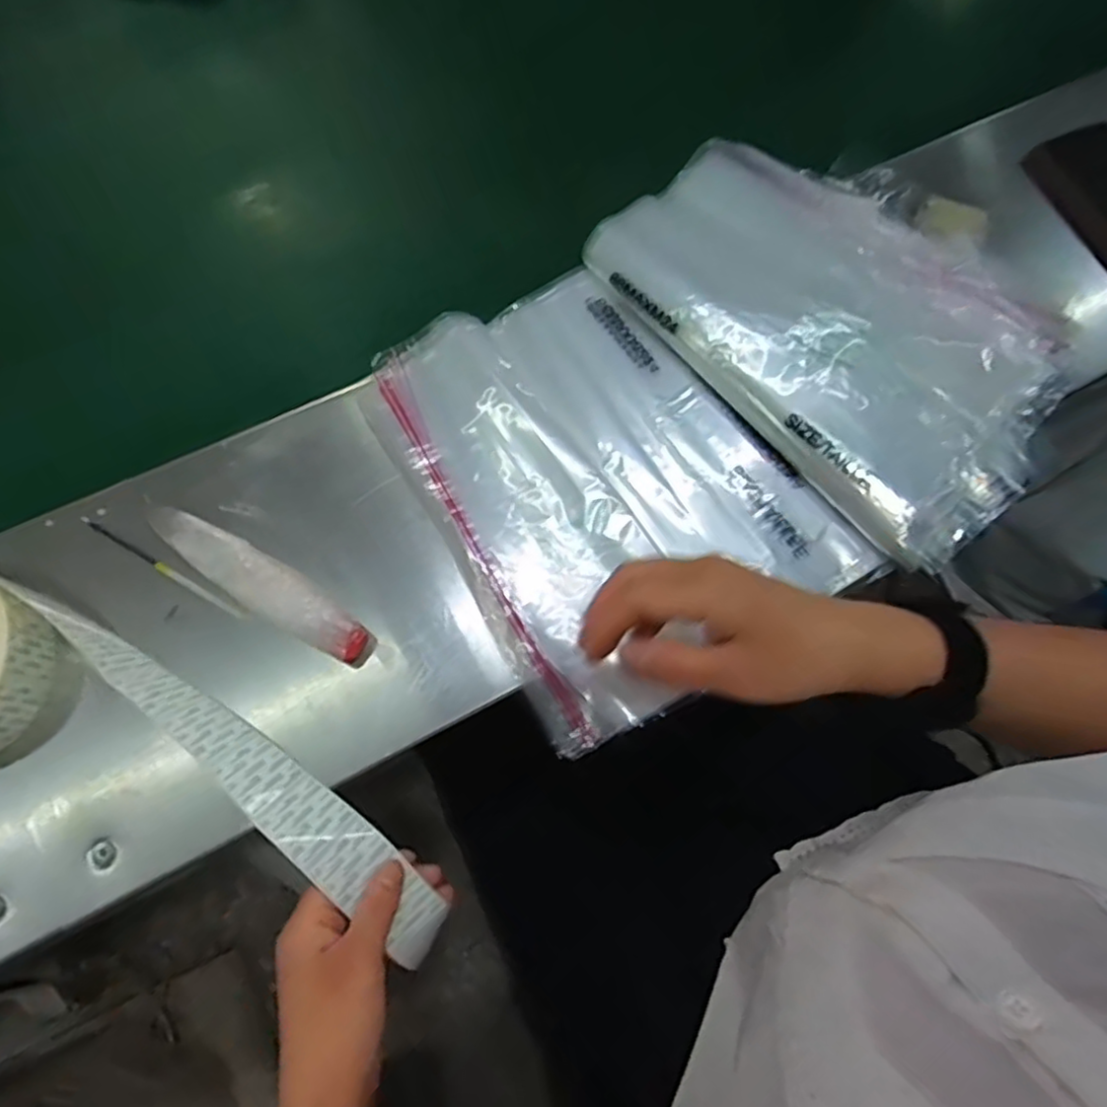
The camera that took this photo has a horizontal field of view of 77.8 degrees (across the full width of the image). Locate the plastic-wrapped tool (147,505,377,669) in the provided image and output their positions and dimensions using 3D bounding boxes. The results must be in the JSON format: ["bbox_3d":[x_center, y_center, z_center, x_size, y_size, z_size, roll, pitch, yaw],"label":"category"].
[{"bbox_3d":[-0.185,0.014,0.420,0.165,0.011,0.032,32,73,8],"label":"plastic-wrapped tool"}]

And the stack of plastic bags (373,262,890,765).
[{"bbox_3d":[0.034,-0.056,0.449,0.225,0.021,0.289,-27,74,-11],"label":"stack of plastic bags"}]

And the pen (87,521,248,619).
[{"bbox_3d":[-0.245,0.010,0.433,0.123,0.010,0.006,29,72,7],"label":"pen"}]

